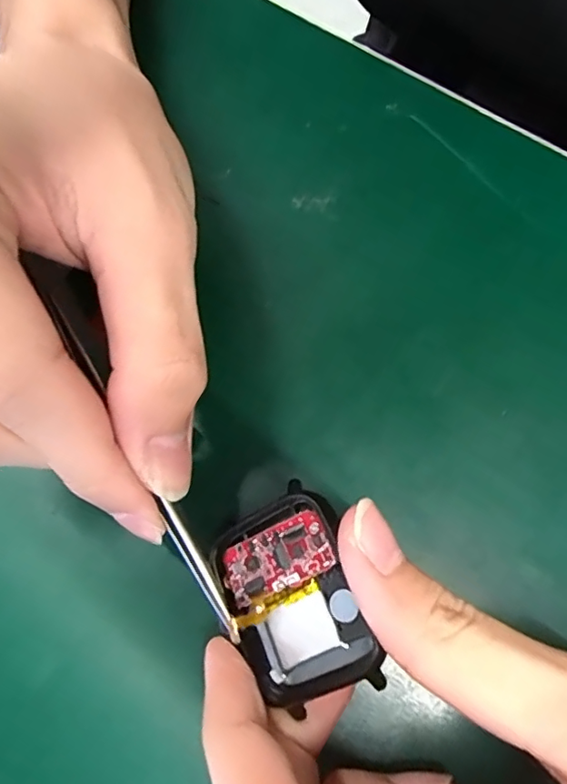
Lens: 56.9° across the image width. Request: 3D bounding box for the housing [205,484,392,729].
[{"bbox_3d":[0.002,0.050,0.129,0.036,0.012,0.044,-34,66,19],"label":"housing"}]

